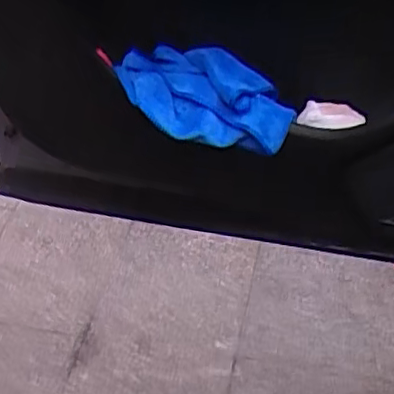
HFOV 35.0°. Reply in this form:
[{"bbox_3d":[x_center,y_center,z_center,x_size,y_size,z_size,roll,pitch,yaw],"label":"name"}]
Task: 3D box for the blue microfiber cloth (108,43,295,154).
[{"bbox_3d":[0.004,-0.120,0.755,0.223,0.075,0.105,4,46,9],"label":"blue microfiber cloth"}]

